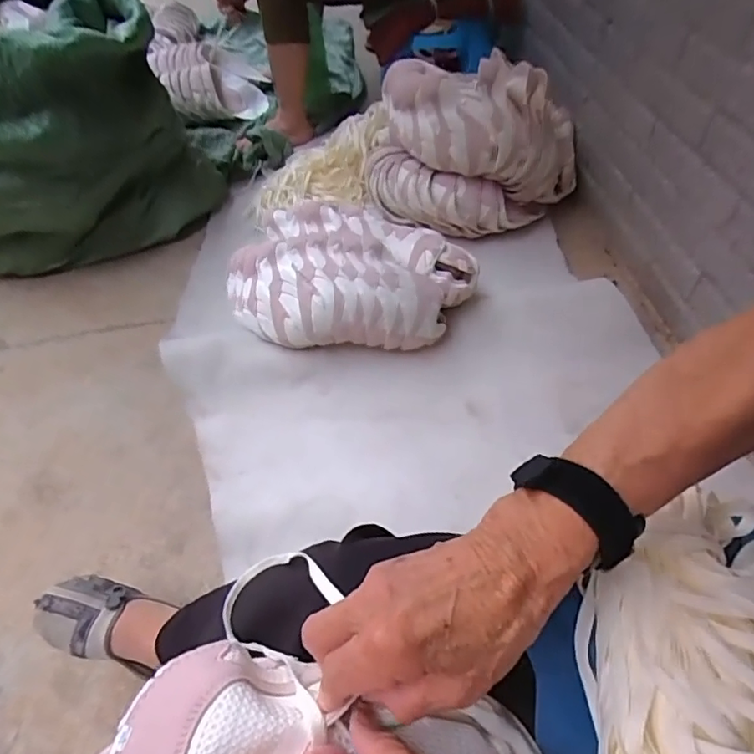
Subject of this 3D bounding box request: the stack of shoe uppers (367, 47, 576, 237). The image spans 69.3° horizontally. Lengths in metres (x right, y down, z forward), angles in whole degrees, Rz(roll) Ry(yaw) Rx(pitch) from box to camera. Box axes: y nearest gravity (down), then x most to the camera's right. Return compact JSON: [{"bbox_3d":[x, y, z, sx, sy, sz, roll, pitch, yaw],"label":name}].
[{"bbox_3d":[0.195,-0.473,1.117,0.438,0.261,0.259,5,51,5],"label":"stack of shoe uppers"}]

